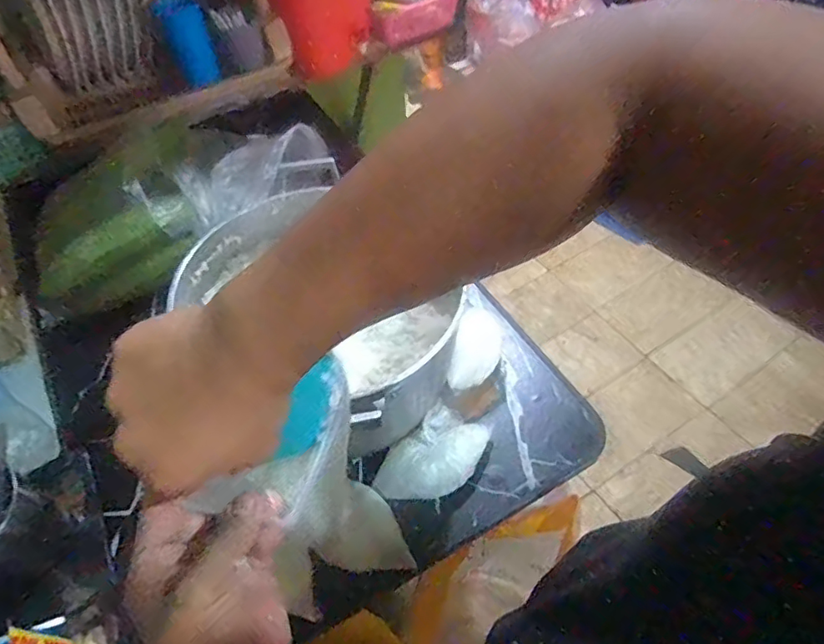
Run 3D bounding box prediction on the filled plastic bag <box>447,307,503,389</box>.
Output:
[{"bbox_3d":[0.083,0.034,0.714,0.060,0.040,0.106,6,53,9],"label":"filled plastic bag"}]

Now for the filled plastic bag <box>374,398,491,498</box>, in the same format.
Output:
[{"bbox_3d":[0.029,0.148,0.625,0.074,0.045,0.143,37,63,28],"label":"filled plastic bag"}]

